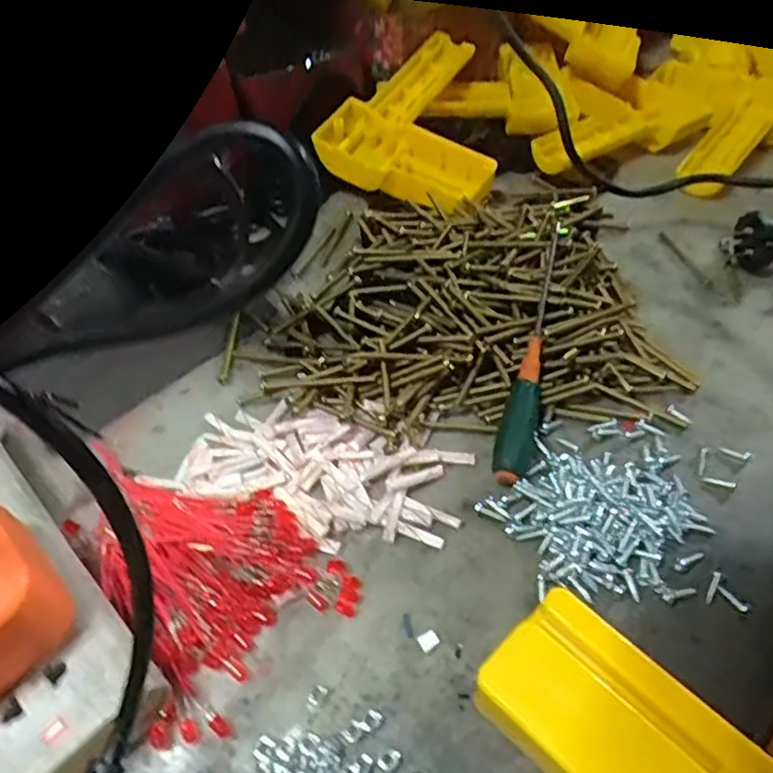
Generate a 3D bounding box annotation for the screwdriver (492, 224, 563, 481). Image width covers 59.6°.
[{"bbox_3d":[0.074,-0.020,0.333,0.017,0.013,0.146,12,65,12],"label":"screwdriver"}]

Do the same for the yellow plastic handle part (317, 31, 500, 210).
[{"bbox_3d":[0.036,-0.179,0.464,0.117,0.047,0.142,27,54,24],"label":"yellow plastic handle part"}]

